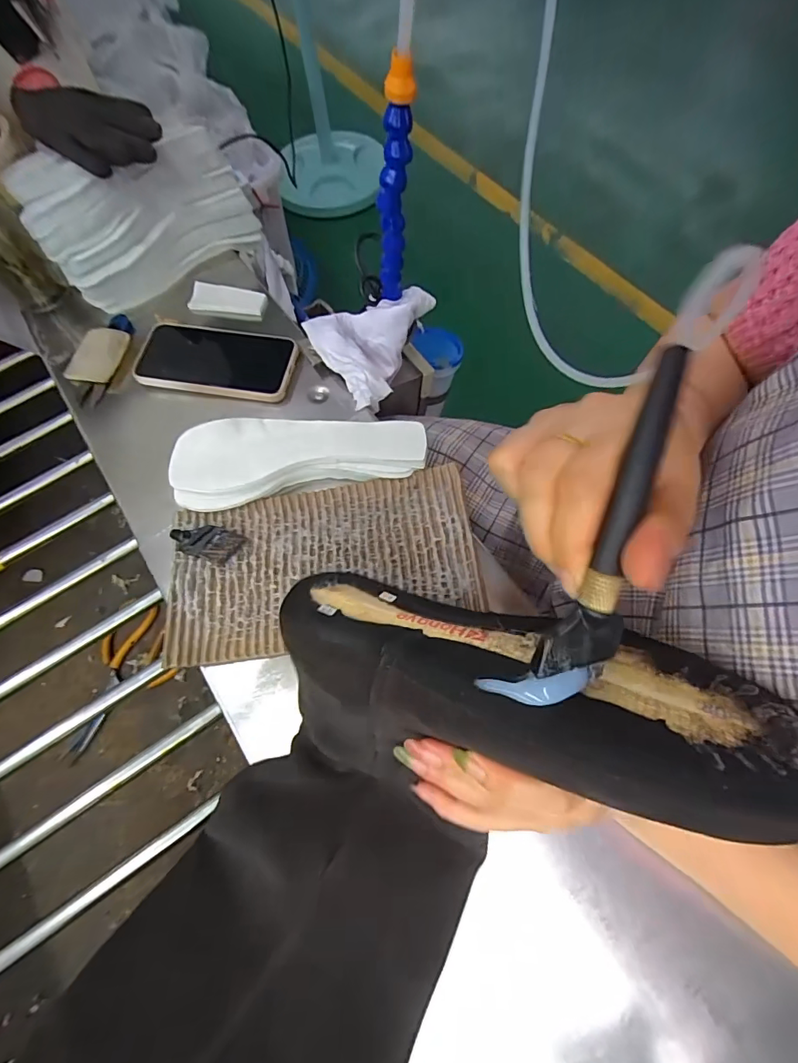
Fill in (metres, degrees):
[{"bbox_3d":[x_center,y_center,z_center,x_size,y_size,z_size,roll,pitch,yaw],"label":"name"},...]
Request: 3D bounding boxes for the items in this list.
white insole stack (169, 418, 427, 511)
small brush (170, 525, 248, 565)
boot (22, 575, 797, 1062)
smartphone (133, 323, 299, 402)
[{"bbox_3d":[-0.088,-0.071,0.413,0.218,0.033,0.070,-10,68,-1],"label":"white insole stack"},{"bbox_3d":[-0.163,0.009,0.394,0.062,0.017,0.032,17,70,9],"label":"small brush"},{"bbox_3d":[-0.042,0.215,0.263,0.222,0.085,0.469,38,104,16],"label":"boot"},{"bbox_3d":[-0.191,-0.179,0.480,0.161,0.018,0.078,9,69,7],"label":"smartphone"}]

